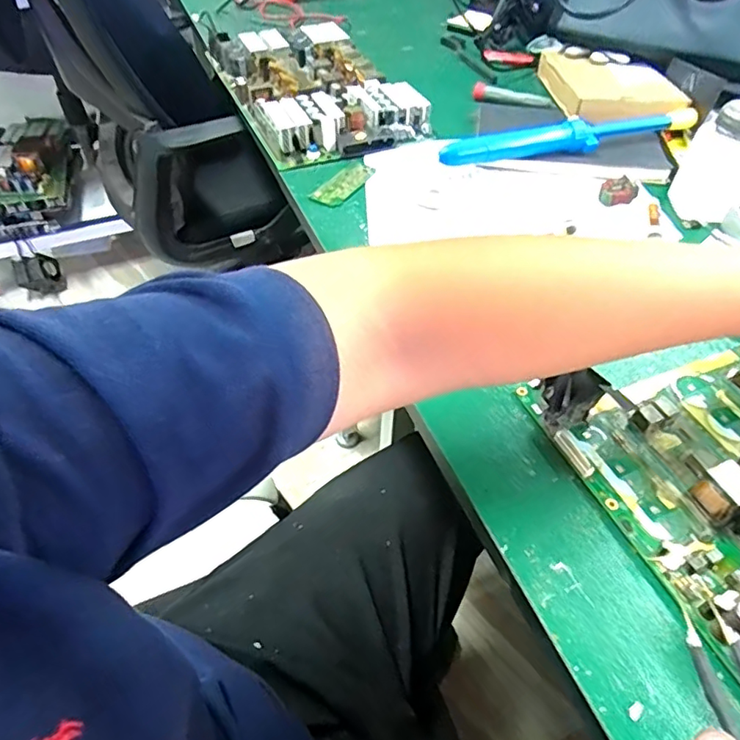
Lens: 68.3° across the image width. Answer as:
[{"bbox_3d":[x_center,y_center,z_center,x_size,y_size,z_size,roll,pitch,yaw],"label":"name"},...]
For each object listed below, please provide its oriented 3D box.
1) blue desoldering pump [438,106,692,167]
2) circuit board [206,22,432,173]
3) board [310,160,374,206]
[{"bbox_3d":[0.227,-0.254,0.608,0.310,0.036,0.034,-12,50,-11],"label":"blue desoldering pump"},{"bbox_3d":[-0.079,-0.381,0.724,0.199,0.043,0.346,-18,52,-16],"label":"circuit board"},{"bbox_3d":[-0.024,-0.201,0.585,0.036,0.006,0.092,28,54,22],"label":"board"}]

